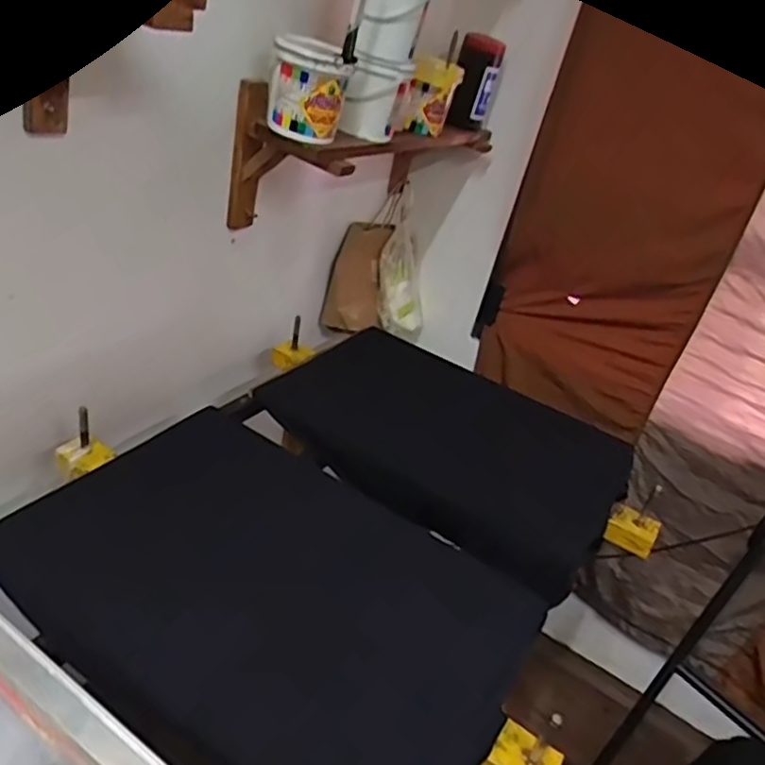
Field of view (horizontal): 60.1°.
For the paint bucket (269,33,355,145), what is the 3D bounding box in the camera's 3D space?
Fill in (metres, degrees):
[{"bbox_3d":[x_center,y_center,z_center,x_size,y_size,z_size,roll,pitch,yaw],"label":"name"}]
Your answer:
[{"bbox_3d":[-0.108,-0.438,0.982,0.110,0.130,0.110,4,40,-5],"label":"paint bucket"}]

